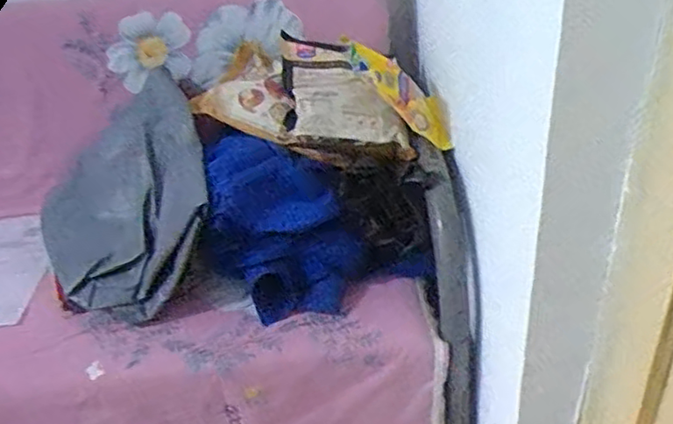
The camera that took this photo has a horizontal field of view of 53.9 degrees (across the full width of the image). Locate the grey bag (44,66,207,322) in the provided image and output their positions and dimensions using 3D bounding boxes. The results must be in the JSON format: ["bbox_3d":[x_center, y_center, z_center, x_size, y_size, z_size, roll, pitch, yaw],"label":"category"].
[{"bbox_3d":[-0.389,-0.027,1.214,0.362,0.081,0.453,-42,52,9],"label":"grey bag"}]

